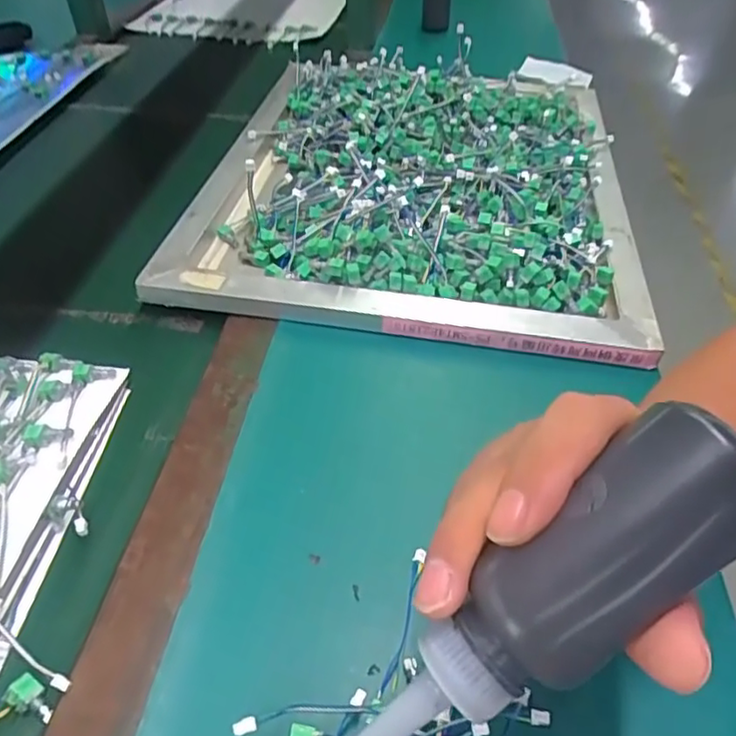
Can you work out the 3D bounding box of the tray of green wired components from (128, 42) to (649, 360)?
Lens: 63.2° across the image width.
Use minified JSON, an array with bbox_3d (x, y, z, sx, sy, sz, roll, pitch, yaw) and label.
[{"bbox_3d":[0.060,-0.257,0.672,0.423,0.047,0.549,7,46,6],"label":"tray of green wired components"}]

